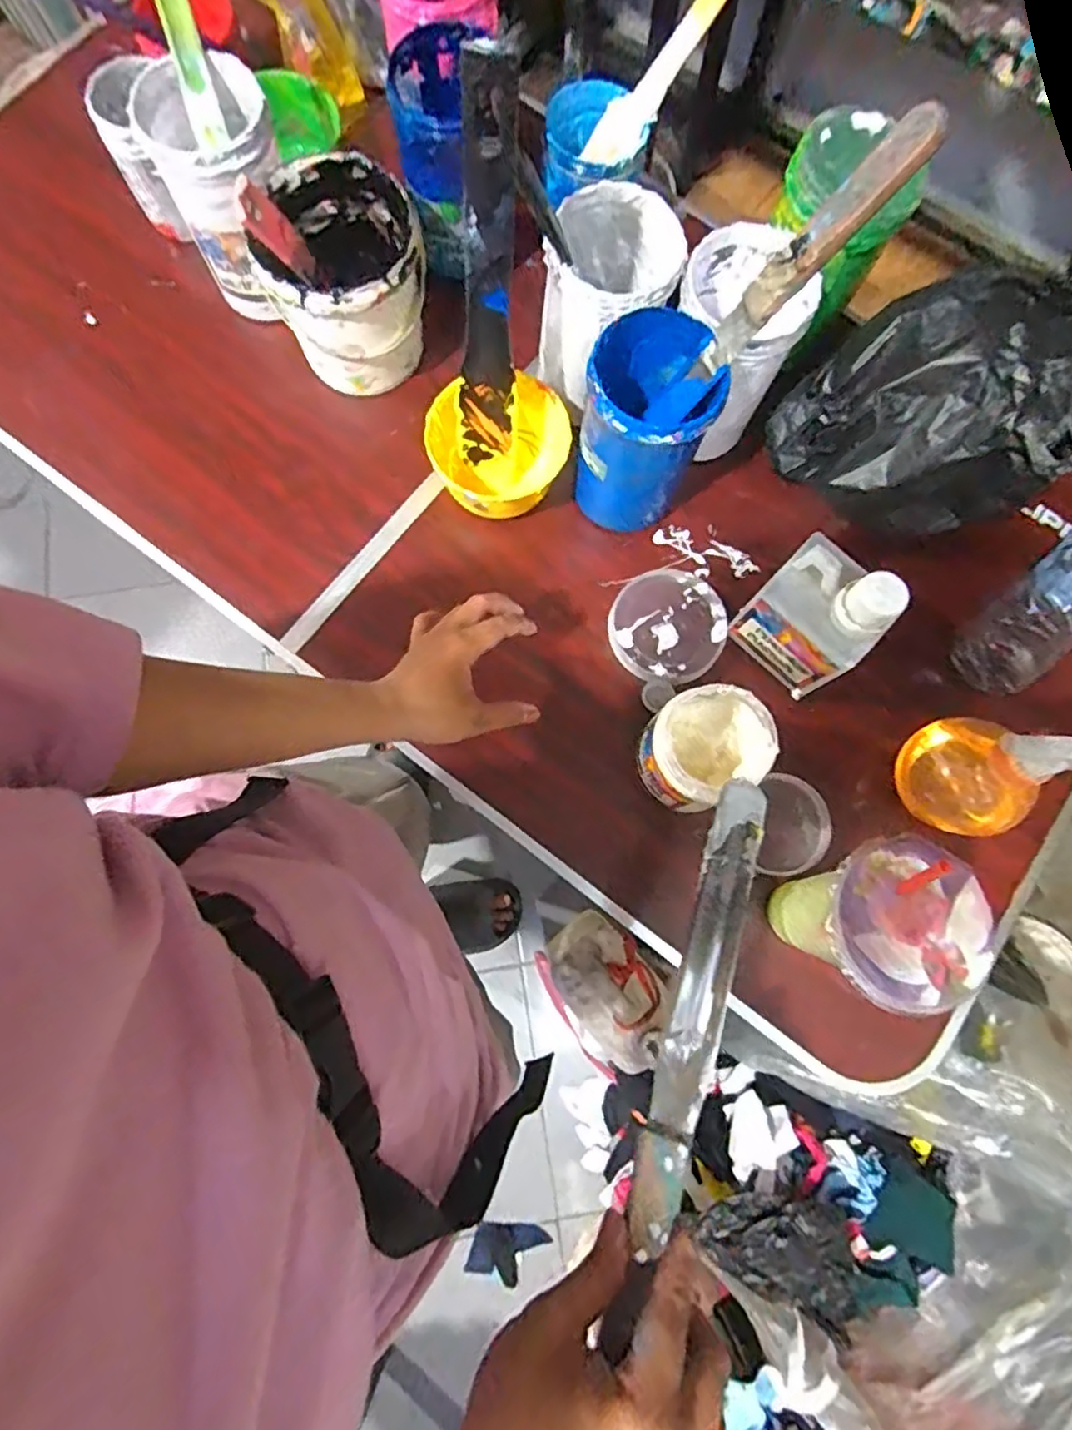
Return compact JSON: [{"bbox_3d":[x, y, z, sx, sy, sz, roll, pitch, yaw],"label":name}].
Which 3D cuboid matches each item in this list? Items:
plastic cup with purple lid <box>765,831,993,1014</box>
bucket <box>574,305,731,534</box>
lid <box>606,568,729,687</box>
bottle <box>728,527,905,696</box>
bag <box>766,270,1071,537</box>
[{"bbox_3d":[0.211,0.131,0.434,0.082,0.154,0.087,0,79,0],"label":"plastic cup with purple lid"},{"bbox_3d":[0.083,-0.219,0.516,0.088,0.150,0.096,0,79,0],"label":"bucket"},{"bbox_3d":[0.110,-0.074,0.550,0.097,0.010,0.095,0,79,0],"label":"lid"},{"bbox_3d":[0.210,-0.077,0.494,0.087,0.107,0.069,44,82,7],"label":"bottle"},{"bbox_3d":[0.283,-0.213,0.485,0.174,0.136,0.104,42,82,7],"label":"bag"}]

